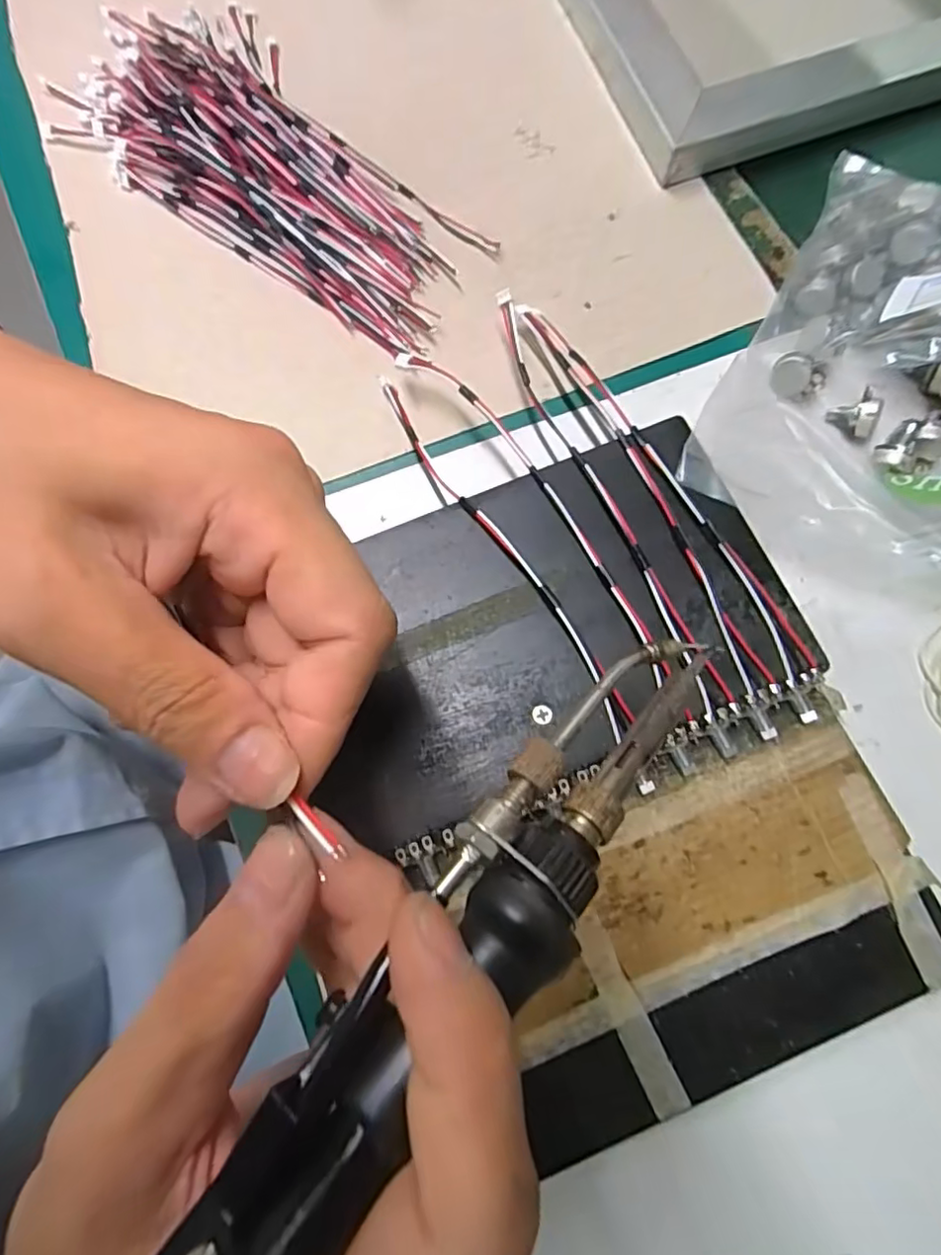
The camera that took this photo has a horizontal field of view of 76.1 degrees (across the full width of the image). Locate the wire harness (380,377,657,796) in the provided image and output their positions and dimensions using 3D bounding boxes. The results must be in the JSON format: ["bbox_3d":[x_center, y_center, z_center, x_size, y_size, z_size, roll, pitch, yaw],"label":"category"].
[{"bbox_3d":[0.013,-0.028,0.240,0.009,0.037,0.209,-31,77,-6],"label":"wire harness"}]

